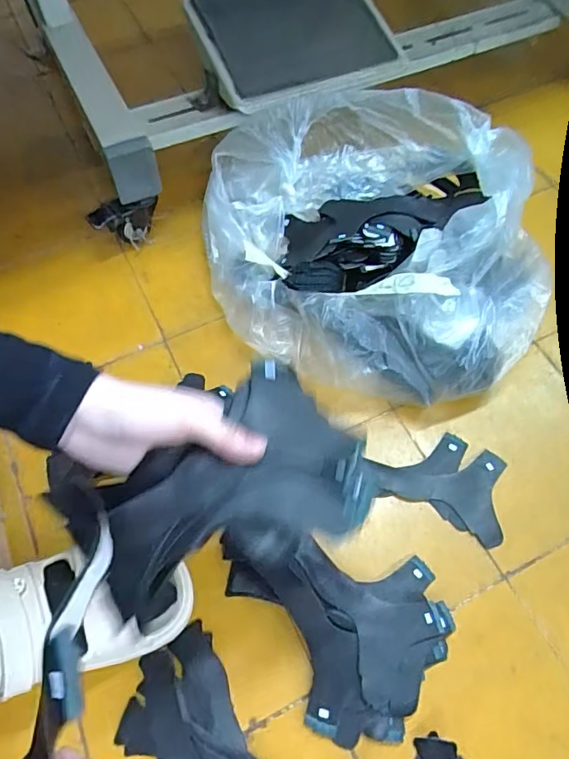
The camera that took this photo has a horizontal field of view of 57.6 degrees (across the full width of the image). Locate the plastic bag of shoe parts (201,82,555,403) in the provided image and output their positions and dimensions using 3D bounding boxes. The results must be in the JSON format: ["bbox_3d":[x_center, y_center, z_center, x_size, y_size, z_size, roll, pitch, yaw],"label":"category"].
[{"bbox_3d":[0.098,-0.152,0.596,0.363,0.171,0.358,-10,63,-5],"label":"plastic bag of shoe parts"}]

